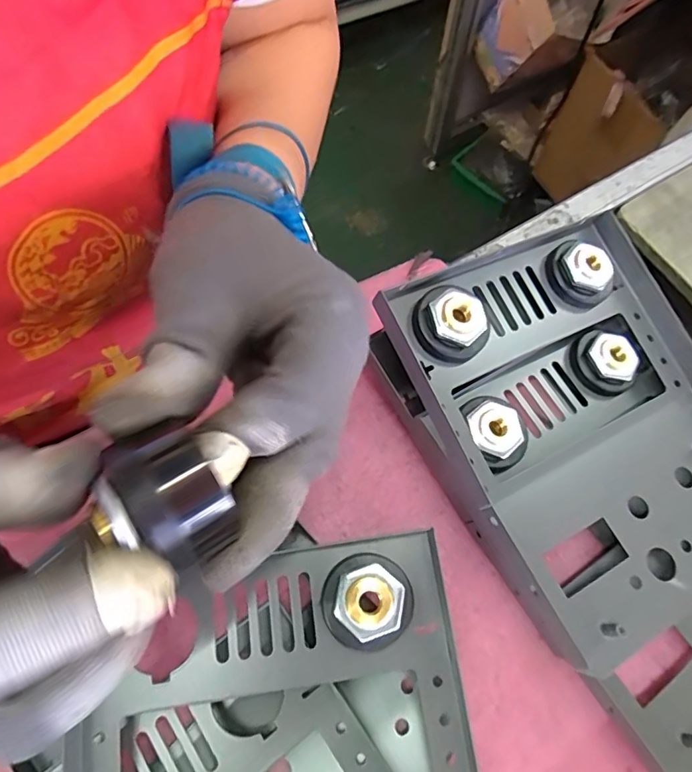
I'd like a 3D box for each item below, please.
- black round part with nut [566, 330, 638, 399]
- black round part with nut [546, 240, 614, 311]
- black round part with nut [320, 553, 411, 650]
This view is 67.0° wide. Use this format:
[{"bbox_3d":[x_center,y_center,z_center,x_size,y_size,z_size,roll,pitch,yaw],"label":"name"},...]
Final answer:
[{"bbox_3d":[0.141,-0.013,0.288,0.034,0.013,0.033,1,68,-1],"label":"black round part with nut"},{"bbox_3d":[0.125,-0.059,0.281,0.034,0.017,0.031,1,68,-1],"label":"black round part with nut"},{"bbox_3d":[0.009,0.089,0.218,0.036,0.014,0.035,1,68,-1],"label":"black round part with nut"}]

